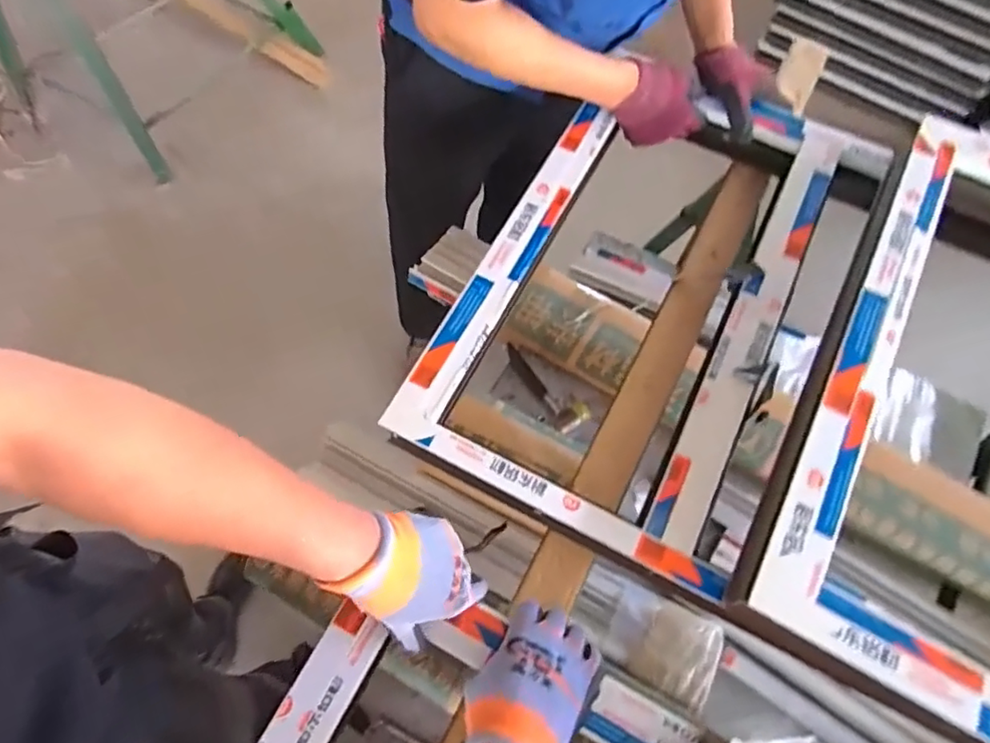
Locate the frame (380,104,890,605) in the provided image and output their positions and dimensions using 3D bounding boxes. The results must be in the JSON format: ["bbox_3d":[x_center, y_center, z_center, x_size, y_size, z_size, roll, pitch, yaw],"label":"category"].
[{"bbox_3d":[0.198,-0.106,0.702,0.376,0.060,0.640,27,68,11],"label":"frame"}]

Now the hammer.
[{"bbox_3d":[0.081,0.017,0.899,0.057,0.031,0.165,-27,69,-12],"label":"hammer"}]

